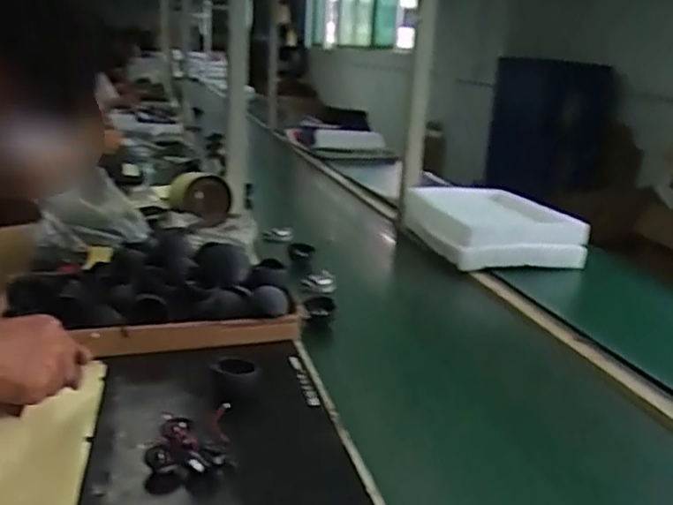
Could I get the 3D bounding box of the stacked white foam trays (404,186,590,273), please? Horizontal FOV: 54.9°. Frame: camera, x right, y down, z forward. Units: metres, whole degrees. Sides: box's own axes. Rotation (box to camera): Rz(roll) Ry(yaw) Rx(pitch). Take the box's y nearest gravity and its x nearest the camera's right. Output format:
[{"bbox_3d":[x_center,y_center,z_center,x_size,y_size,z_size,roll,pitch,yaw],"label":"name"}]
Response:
[{"bbox_3d":[0.358,-0.068,1.527,0.322,0.088,0.418,0,18,-12],"label":"stacked white foam trays"}]

